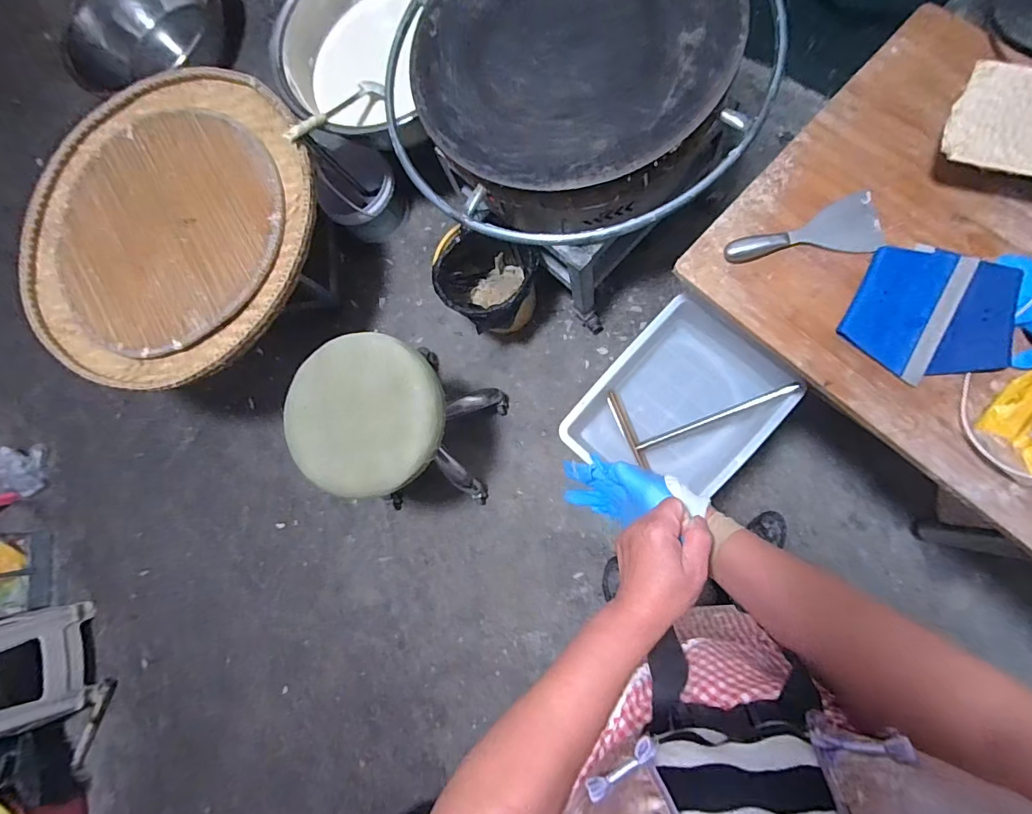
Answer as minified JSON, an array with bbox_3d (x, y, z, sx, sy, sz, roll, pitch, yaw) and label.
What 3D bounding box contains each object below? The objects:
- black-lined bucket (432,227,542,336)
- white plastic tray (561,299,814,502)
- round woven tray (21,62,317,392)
[{"bbox_3d":[-0.062,-0.314,1.264,0.226,0.279,0.248,-2,82,12],"label":"black-lined bucket"},{"bbox_3d":[0.301,0.005,0.892,0.272,0.122,0.355,43,92,14],"label":"white plastic tray"},{"bbox_3d":[-0.829,-0.442,1.138,0.741,0.082,0.764,-2,82,12],"label":"round woven tray"}]

